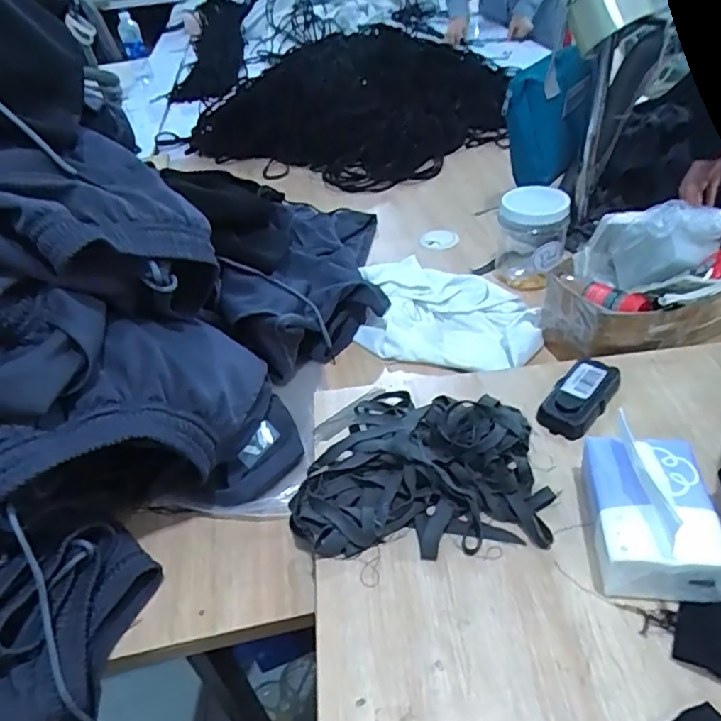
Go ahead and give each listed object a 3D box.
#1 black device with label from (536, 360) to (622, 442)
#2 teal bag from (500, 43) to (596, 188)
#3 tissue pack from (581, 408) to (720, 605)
[{"bbox_3d":[0.226,0.036,0.587,0.048,0.030,0.108,26,50,32],"label":"black device with label"},{"bbox_3d":[0.286,-0.365,0.869,0.120,0.175,0.078,8,42,16],"label":"teal bag"},{"bbox_3d":[0.232,0.116,0.456,0.091,0.066,0.122,3,41,11],"label":"tissue pack"}]

